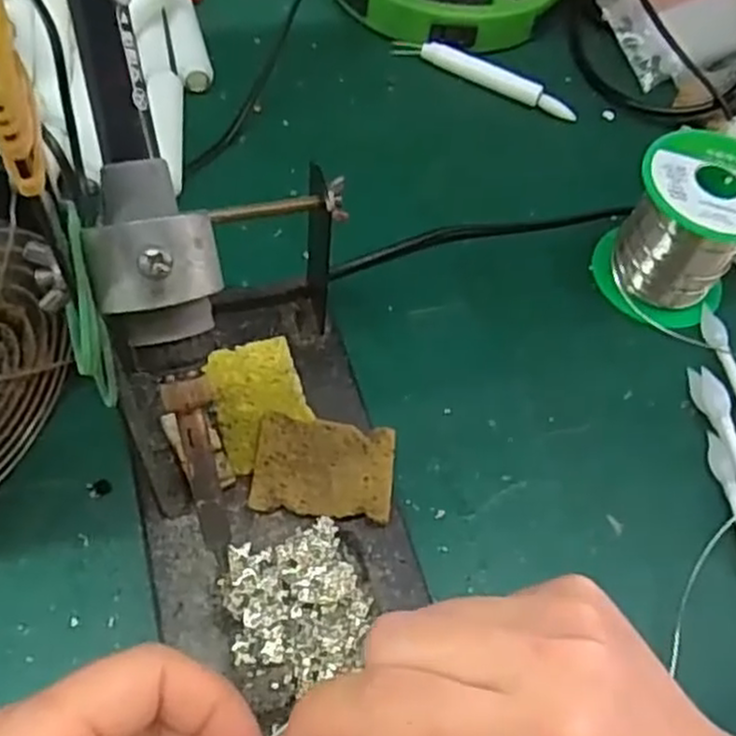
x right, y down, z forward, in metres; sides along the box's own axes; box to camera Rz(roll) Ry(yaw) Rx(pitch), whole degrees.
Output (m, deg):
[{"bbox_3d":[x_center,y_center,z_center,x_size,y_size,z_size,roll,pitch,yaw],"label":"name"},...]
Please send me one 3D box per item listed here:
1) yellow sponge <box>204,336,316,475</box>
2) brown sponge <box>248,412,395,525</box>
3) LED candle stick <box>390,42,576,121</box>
[{"bbox_3d":[-0.046,0.013,0.317,0.038,0.007,0.057,-13,61,-14],"label":"yellow sponge"},{"bbox_3d":[-0.018,0.040,0.301,0.055,0.004,0.040,7,65,-4],"label":"brown sponge"},{"bbox_3d":[0.072,-0.179,0.457,0.117,0.015,0.012,25,59,8],"label":"LED candle stick"}]

